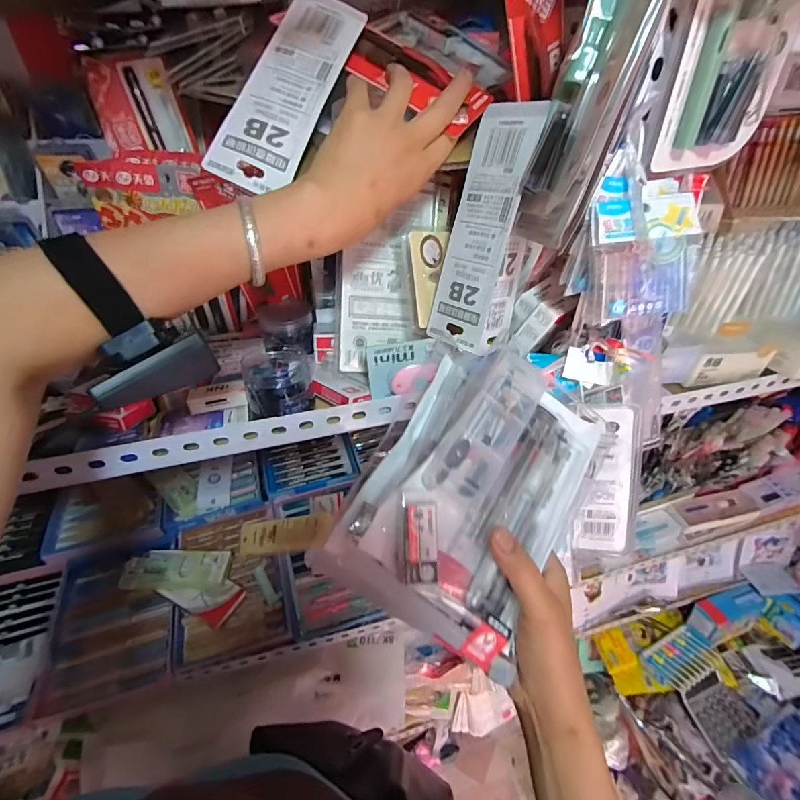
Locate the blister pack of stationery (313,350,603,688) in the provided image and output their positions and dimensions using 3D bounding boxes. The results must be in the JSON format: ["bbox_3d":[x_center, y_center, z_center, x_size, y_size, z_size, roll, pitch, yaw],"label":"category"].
[{"bbox_3d":[0.060,0.064,0.316,0.145,0.040,0.211,34,65,0],"label":"blister pack of stationery"}]

